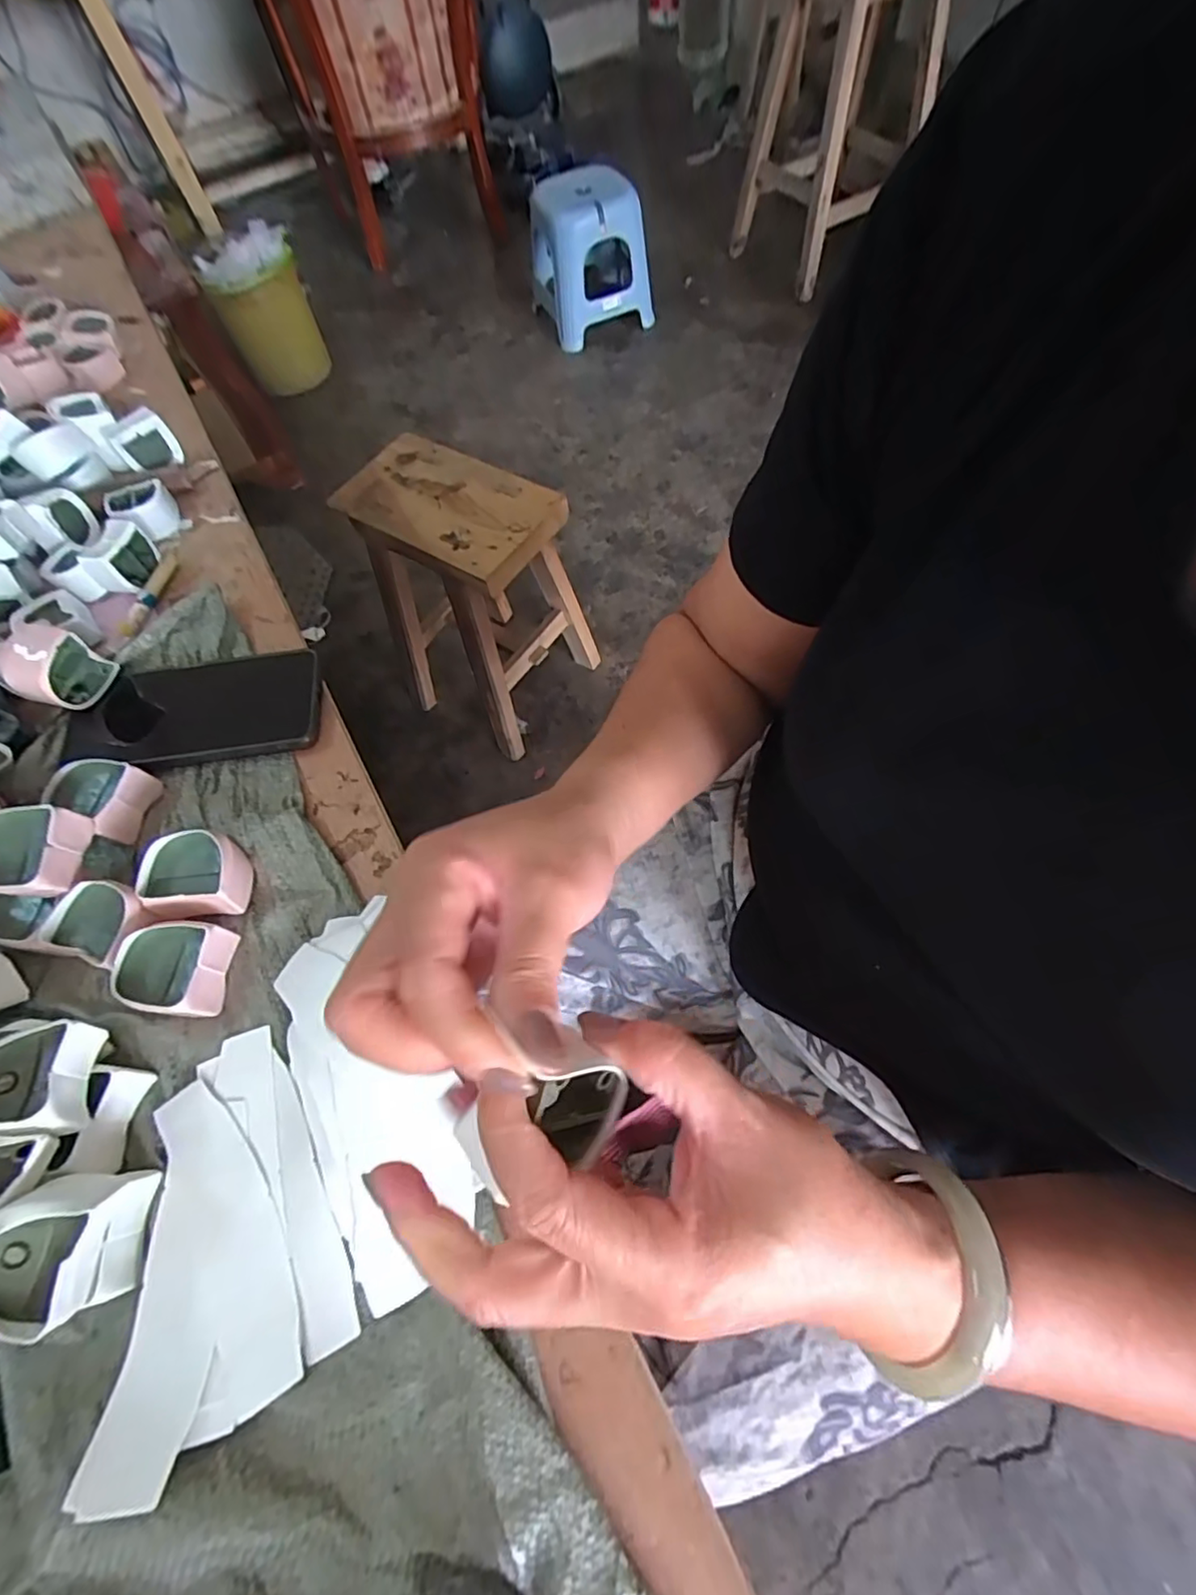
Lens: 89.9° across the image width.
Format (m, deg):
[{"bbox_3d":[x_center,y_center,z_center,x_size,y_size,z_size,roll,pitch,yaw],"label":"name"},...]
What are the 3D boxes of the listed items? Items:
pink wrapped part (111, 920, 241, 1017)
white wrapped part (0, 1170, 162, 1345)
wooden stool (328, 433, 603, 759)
[{"bbox_3d":[-0.224,0.090,0.315,0.043,0.022,0.044,0,64,4],"label":"pink wrapped part"},{"bbox_3d":[-0.223,0.186,0.249,0.039,0.051,0.053,7,62,5],"label":"white wrapped part"},{"bbox_3d":[-0.211,-0.346,1.070,0.309,0.430,0.271,31,70,17],"label":"wooden stool"}]

